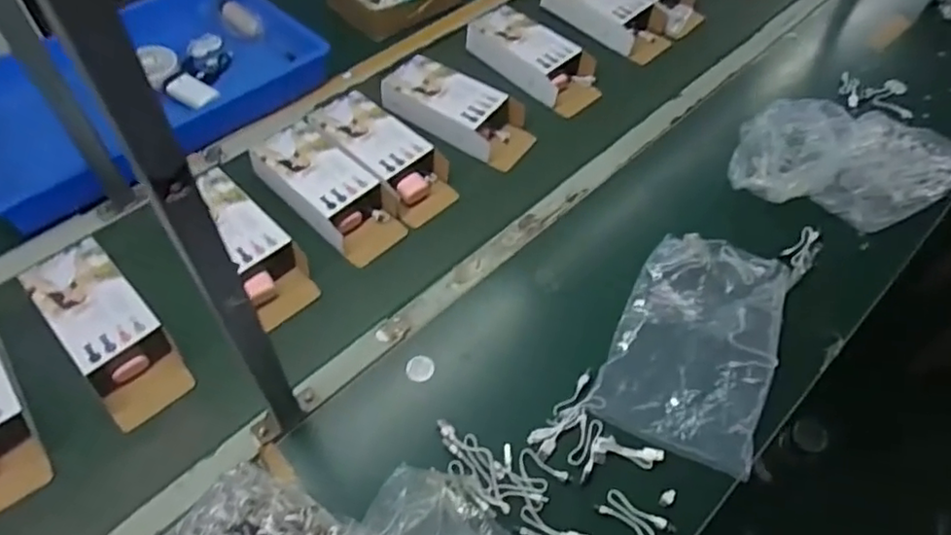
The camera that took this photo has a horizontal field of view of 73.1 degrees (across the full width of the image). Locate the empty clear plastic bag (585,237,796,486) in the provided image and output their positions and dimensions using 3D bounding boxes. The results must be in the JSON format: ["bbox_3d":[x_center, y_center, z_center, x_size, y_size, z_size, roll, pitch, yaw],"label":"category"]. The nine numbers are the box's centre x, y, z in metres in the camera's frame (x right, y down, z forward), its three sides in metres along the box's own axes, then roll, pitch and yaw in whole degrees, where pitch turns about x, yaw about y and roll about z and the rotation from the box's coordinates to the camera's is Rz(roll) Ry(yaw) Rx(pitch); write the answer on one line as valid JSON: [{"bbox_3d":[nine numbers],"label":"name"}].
[{"bbox_3d":[0.286,0.086,0.821,0.188,0.026,0.313,21,60,15],"label":"empty clear plastic bag"}]

